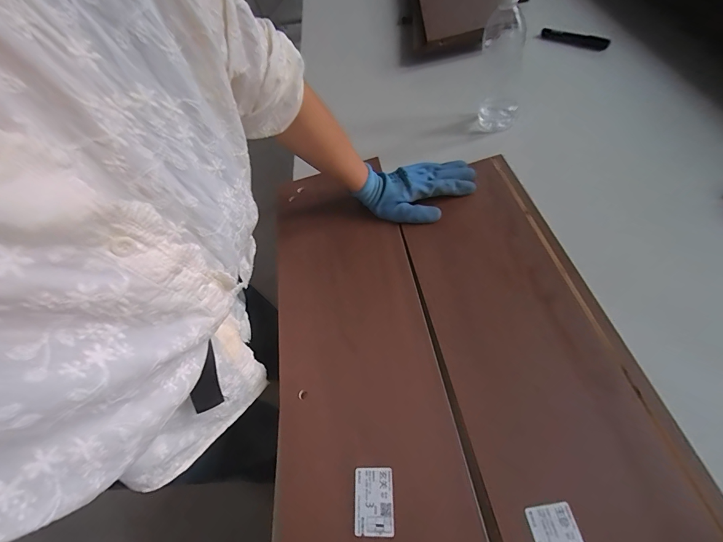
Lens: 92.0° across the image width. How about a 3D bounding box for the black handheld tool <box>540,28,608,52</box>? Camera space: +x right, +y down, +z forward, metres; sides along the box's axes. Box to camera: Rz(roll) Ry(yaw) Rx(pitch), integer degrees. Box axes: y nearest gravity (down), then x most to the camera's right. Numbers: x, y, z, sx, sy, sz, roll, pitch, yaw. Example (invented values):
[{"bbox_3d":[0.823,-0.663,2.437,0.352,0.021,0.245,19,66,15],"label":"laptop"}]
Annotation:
[{"bbox_3d":[0.433,-0.473,0.714,0.016,0.024,0.160,-22,47,-16],"label":"black handheld tool"}]

